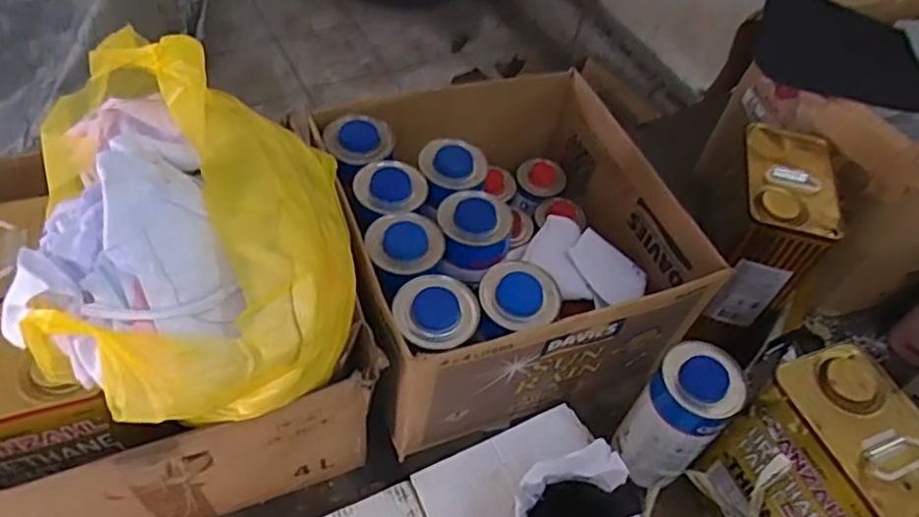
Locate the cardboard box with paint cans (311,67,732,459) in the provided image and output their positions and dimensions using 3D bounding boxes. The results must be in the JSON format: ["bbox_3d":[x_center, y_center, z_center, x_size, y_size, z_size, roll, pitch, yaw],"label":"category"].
[{"bbox_3d":[0.047,-0.030,0.824,0.374,0.202,0.388,-14,55,-18],"label":"cardboard box with paint cans"}]

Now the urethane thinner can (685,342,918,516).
[{"bbox_3d":[0.345,0.210,0.645,0.117,0.205,0.164,-20,57,-22],"label":"urethane thinner can"}]

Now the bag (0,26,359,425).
[{"bbox_3d":[-0.207,-0.024,0.543,0.230,0.176,0.307,-8,53,-14],"label":"bag"}]

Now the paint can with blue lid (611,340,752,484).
[{"bbox_3d":[0.230,0.170,0.712,0.080,0.173,0.078,4,51,-5],"label":"paint can with blue lid"}]

